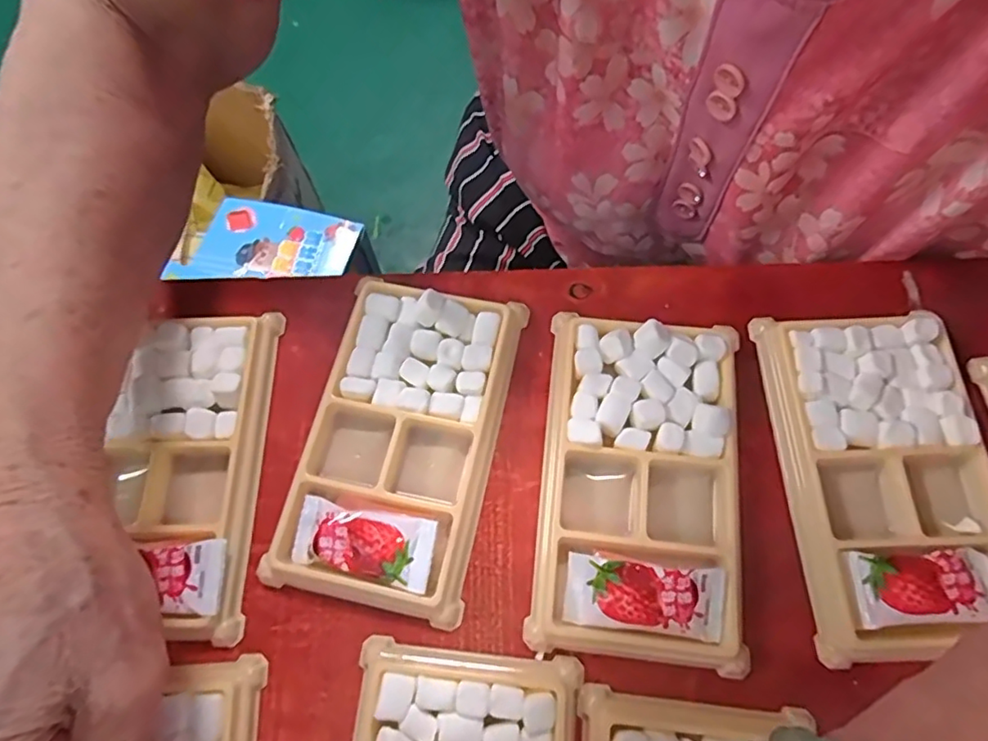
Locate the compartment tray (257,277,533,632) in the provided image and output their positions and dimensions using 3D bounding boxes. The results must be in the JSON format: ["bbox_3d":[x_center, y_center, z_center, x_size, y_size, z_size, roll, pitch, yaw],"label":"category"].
[{"bbox_3d":[-0.039,0.026,0.243,0.077,0.014,0.131,12,68,7],"label":"compartment tray"}]

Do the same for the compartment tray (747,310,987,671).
[{"bbox_3d":[0.154,0.037,0.229,0.076,0.013,0.130,-4,67,1],"label":"compartment tray"}]

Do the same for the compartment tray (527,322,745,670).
[{"bbox_3d":[0.057,0.041,0.232,0.074,0.015,0.131,5,68,5],"label":"compartment tray"}]

